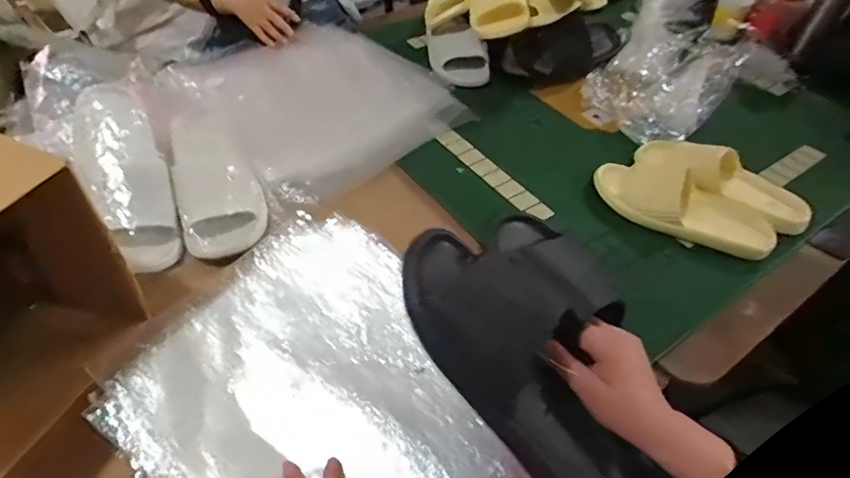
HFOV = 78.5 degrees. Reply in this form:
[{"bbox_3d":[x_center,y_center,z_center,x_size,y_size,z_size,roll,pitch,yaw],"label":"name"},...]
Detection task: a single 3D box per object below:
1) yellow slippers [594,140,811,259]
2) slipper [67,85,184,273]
[{"bbox_3d":[0.415,-0.073,0.777,0.296,0.069,0.187,22,52,17],"label":"yellow slippers"},{"bbox_3d":[-0.403,-0.087,0.698,0.102,0.079,0.286,-21,81,-18],"label":"slipper"}]

